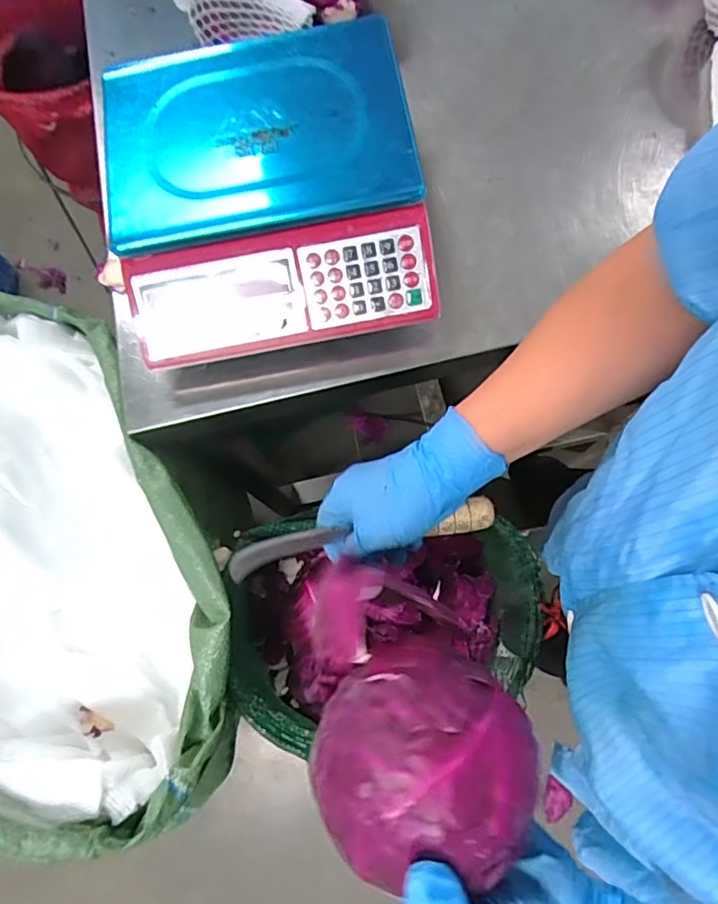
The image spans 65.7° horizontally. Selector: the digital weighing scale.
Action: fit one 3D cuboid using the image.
[{"bbox_3d":[-0.093,-0.260,0.567,0.291,0.114,0.295,-10,74,2],"label":"digital weighing scale"}]

